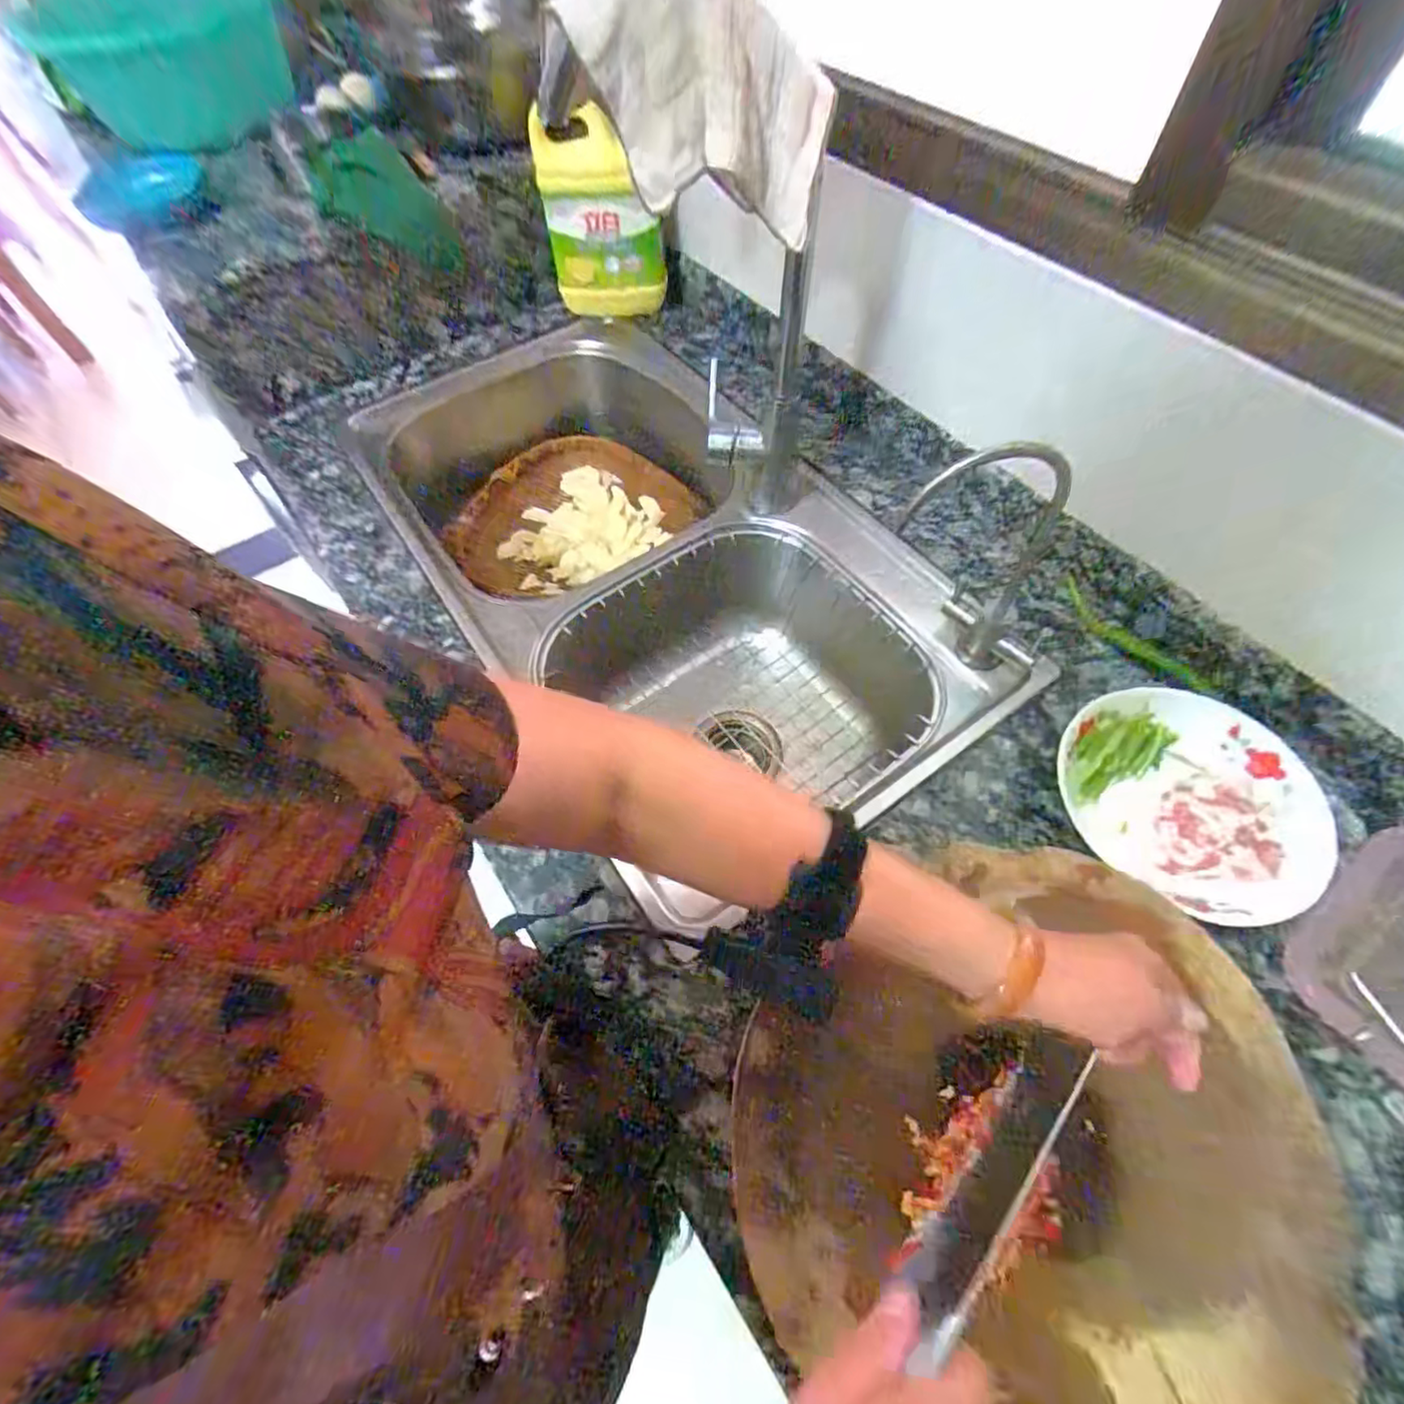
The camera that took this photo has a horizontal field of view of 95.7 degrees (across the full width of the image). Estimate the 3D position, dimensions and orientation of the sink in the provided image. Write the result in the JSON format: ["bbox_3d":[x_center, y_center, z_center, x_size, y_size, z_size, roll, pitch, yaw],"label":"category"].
[{"bbox_3d":[-0.082,-0.180,0.806,0.422,0.226,0.884,-31,64,-15],"label":"sink"}]

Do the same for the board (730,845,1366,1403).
[{"bbox_3d":[0.192,0.255,0.366,0.323,0.060,0.290,-36,64,-19],"label":"board"}]

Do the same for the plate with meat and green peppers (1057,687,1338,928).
[{"bbox_3d":[0.382,0.072,0.495,0.164,0.032,0.181,-30,62,-16],"label":"plate with meat and green peppers"}]

